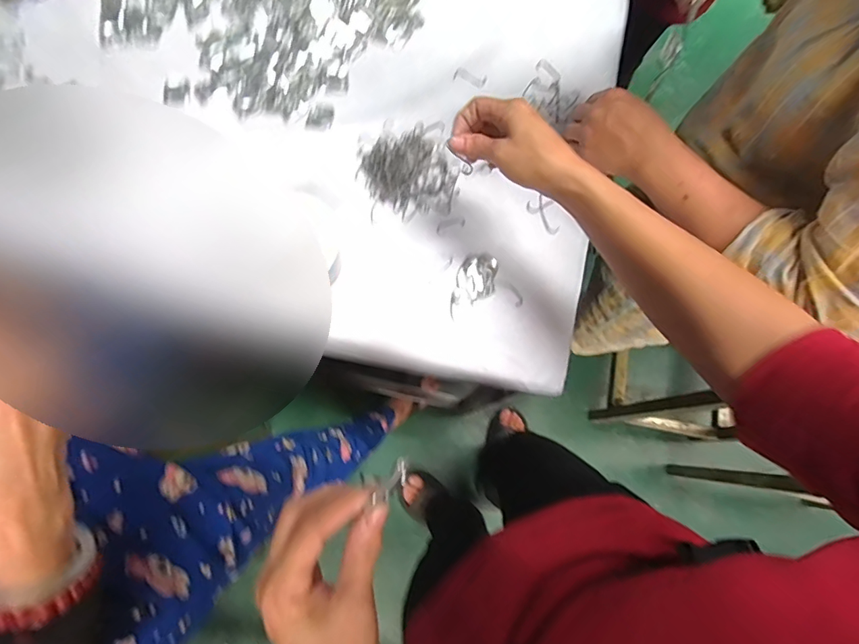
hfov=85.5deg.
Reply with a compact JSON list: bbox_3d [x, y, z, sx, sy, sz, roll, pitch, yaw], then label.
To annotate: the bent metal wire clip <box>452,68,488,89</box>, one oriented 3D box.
[{"bbox_3d":[0.051,-0.308,0.585,0.042,0.004,0.019,20,76,3],"label":"bent metal wire clip"}]

